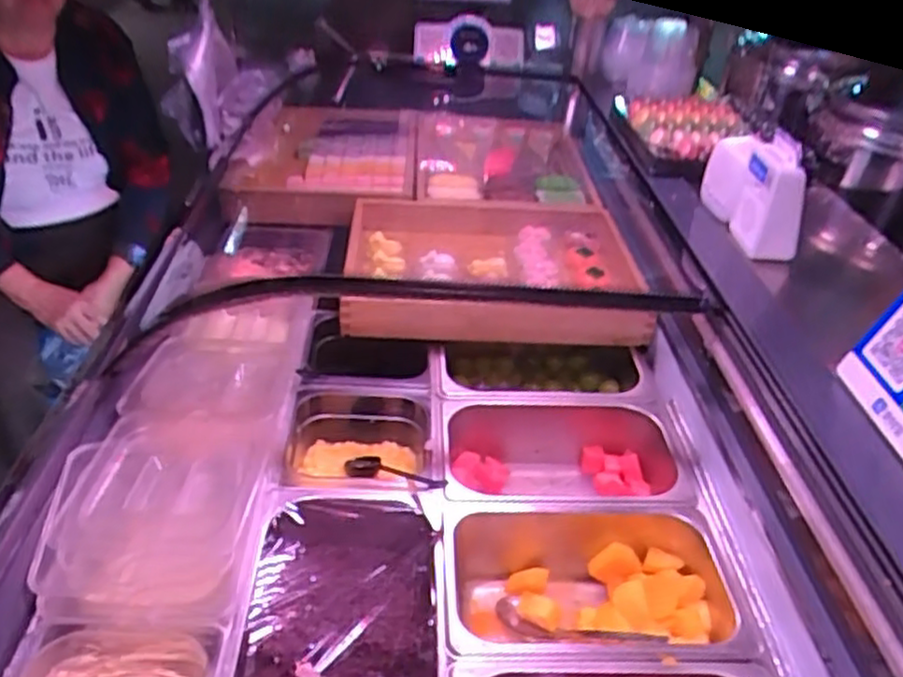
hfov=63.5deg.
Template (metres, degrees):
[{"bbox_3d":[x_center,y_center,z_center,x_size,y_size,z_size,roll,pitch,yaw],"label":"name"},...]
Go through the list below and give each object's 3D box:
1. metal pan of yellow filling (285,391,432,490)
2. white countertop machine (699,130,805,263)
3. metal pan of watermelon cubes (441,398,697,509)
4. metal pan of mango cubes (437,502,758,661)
[{"bbox_3d":[-0.097,0.132,0.803,0.147,0.084,0.153,1,35,-6],"label":"metal pan of yellow filling"},{"bbox_3d":[0.360,-0.185,0.878,0.052,0.115,0.189,1,35,-6],"label":"white countertop machine"},{"bbox_3d":[0.119,0.150,0.815,0.257,0.098,0.169,0,36,-8],"label":"metal pan of watermelon cubes"},{"bbox_3d":[0.123,0.243,0.672,0.257,0.089,0.166,3,35,-4],"label":"metal pan of mango cubes"}]

